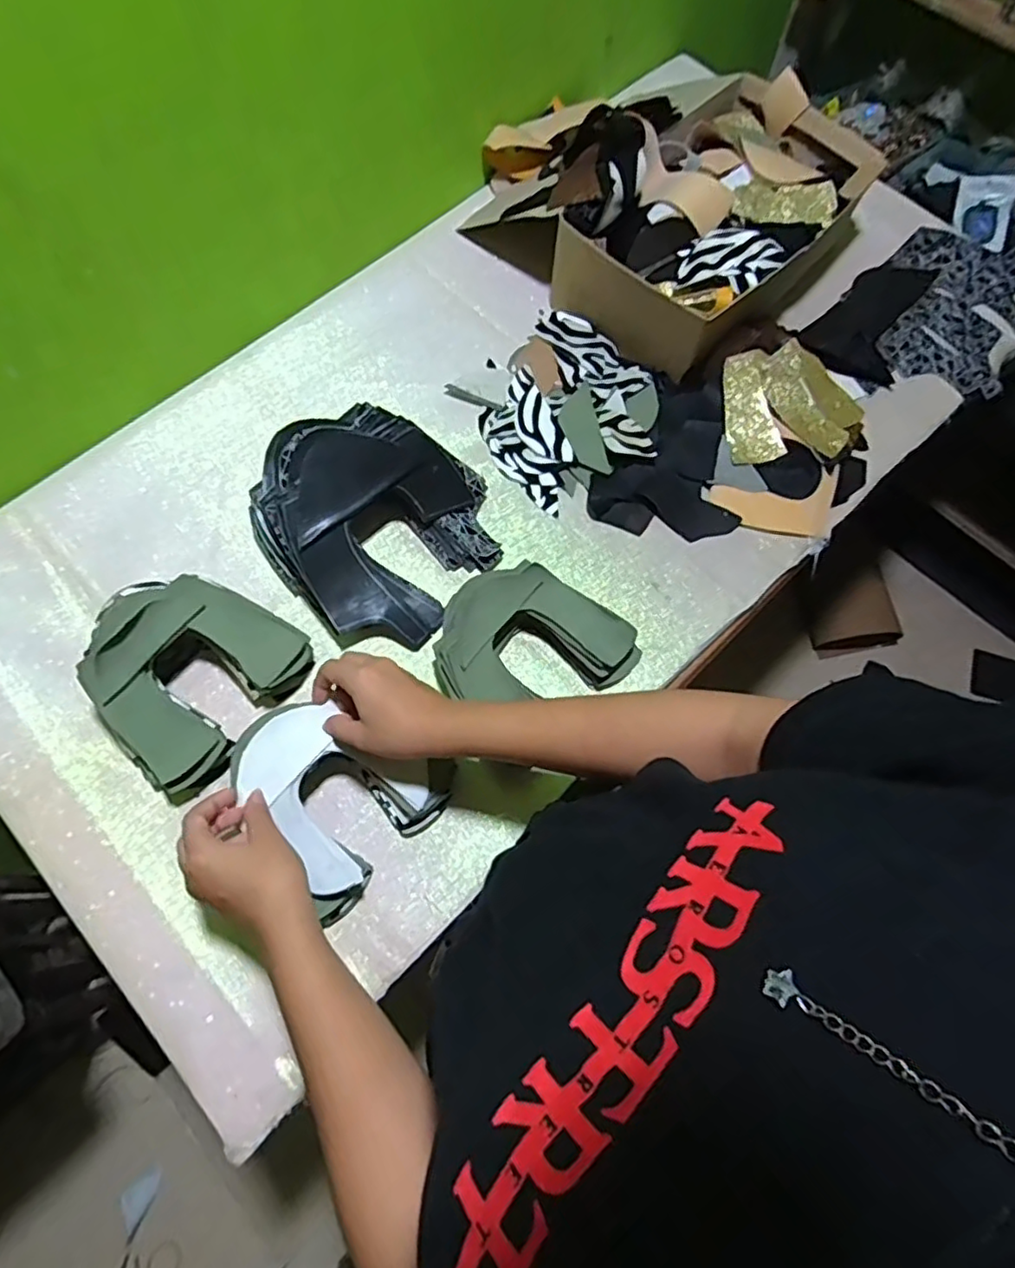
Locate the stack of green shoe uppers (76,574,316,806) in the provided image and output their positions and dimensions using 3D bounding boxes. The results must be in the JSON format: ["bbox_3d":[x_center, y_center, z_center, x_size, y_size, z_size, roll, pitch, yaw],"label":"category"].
[{"bbox_3d":[-0.285,0.033,0.558,0.151,0.074,0.173,31,72,10],"label":"stack of green shoe uppers"}]

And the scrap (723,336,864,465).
[{"bbox_3d":[0.311,-0.256,0.693,0.166,0.053,0.137,-9,70,-4],"label":"scrap"}]

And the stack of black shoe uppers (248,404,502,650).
[{"bbox_3d":[-0.130,-0.117,0.606,0.219,0.087,0.207,36,73,12],"label":"stack of black shoe uppers"}]

